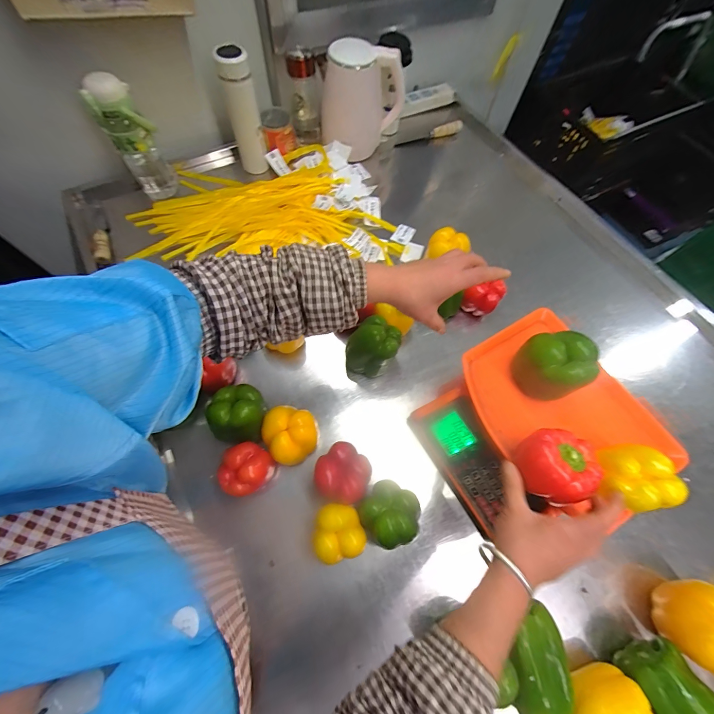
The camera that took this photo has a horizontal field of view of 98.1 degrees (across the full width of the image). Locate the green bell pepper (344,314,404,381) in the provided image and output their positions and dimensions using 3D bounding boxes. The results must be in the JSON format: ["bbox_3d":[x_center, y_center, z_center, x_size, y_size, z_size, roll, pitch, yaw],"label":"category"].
[{"bbox_3d":[0.026,-0.011,0.553,0.087,0.113,0.090,1,66,-2],"label":"green bell pepper"}]

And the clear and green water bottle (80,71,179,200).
[{"bbox_3d":[-0.460,-0.449,0.644,0.083,0.224,0.083,-32,71,-15],"label":"clear and green water bottle"}]

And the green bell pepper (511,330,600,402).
[{"bbox_3d":[0.266,0.013,0.426,0.069,0.085,0.076,3,66,-1],"label":"green bell pepper"}]

